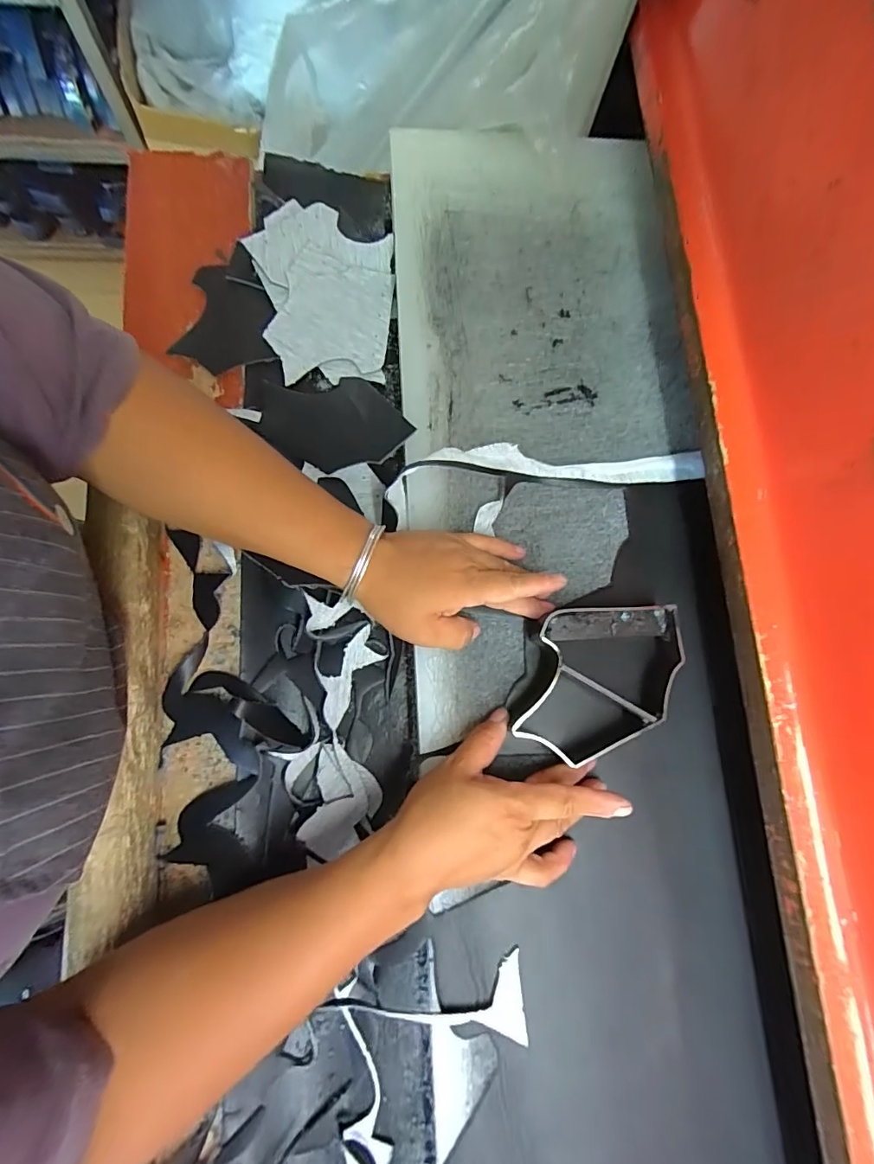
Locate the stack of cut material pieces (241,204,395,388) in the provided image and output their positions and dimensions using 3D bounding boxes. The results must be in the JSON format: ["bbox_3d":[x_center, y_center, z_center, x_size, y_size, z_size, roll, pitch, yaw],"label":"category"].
[{"bbox_3d":[-0.104,-0.272,0.448,0.127,0.034,0.171,-3,79,-7],"label":"stack of cut material pieces"}]

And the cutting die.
[{"bbox_3d":[0.121,0.069,0.363,0.106,0.027,0.126,17,80,3],"label":"cutting die"}]

